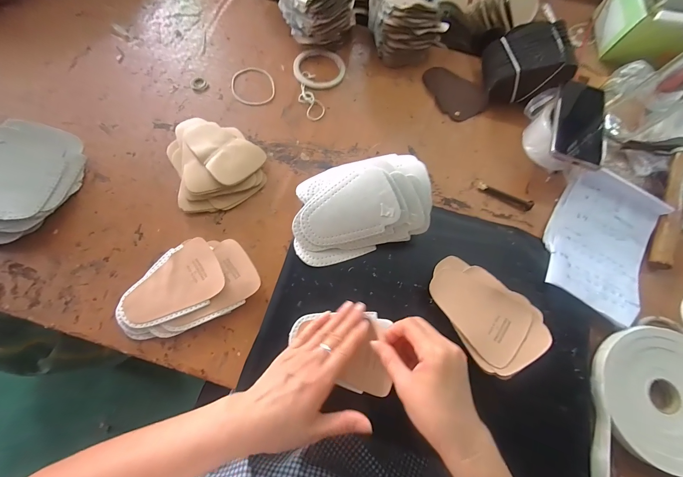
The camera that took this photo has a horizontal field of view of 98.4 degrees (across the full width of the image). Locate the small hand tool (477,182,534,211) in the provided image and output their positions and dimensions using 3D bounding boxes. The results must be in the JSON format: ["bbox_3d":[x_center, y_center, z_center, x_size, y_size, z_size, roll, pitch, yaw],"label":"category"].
[{"bbox_3d":[0.260,-0.067,0.469,0.087,0.010,0.014,25,70,7],"label":"small hand tool"}]

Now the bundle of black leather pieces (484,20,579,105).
[{"bbox_3d":[0.319,-0.304,0.519,0.119,0.090,0.111,2,69,-3],"label":"bundle of black leather pieces"}]

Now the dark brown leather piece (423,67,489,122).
[{"bbox_3d":[0.204,-0.268,0.547,0.125,0.007,0.096,38,72,11],"label":"dark brown leather piece"}]

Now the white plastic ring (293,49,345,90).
[{"bbox_3d":[-0.042,-0.314,0.543,0.093,0.008,0.091,1,69,-3],"label":"white plastic ring"}]

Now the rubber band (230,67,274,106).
[{"bbox_3d":[-0.156,-0.271,0.521,0.073,0.004,0.087,-13,70,-8],"label":"rubber band"}]

